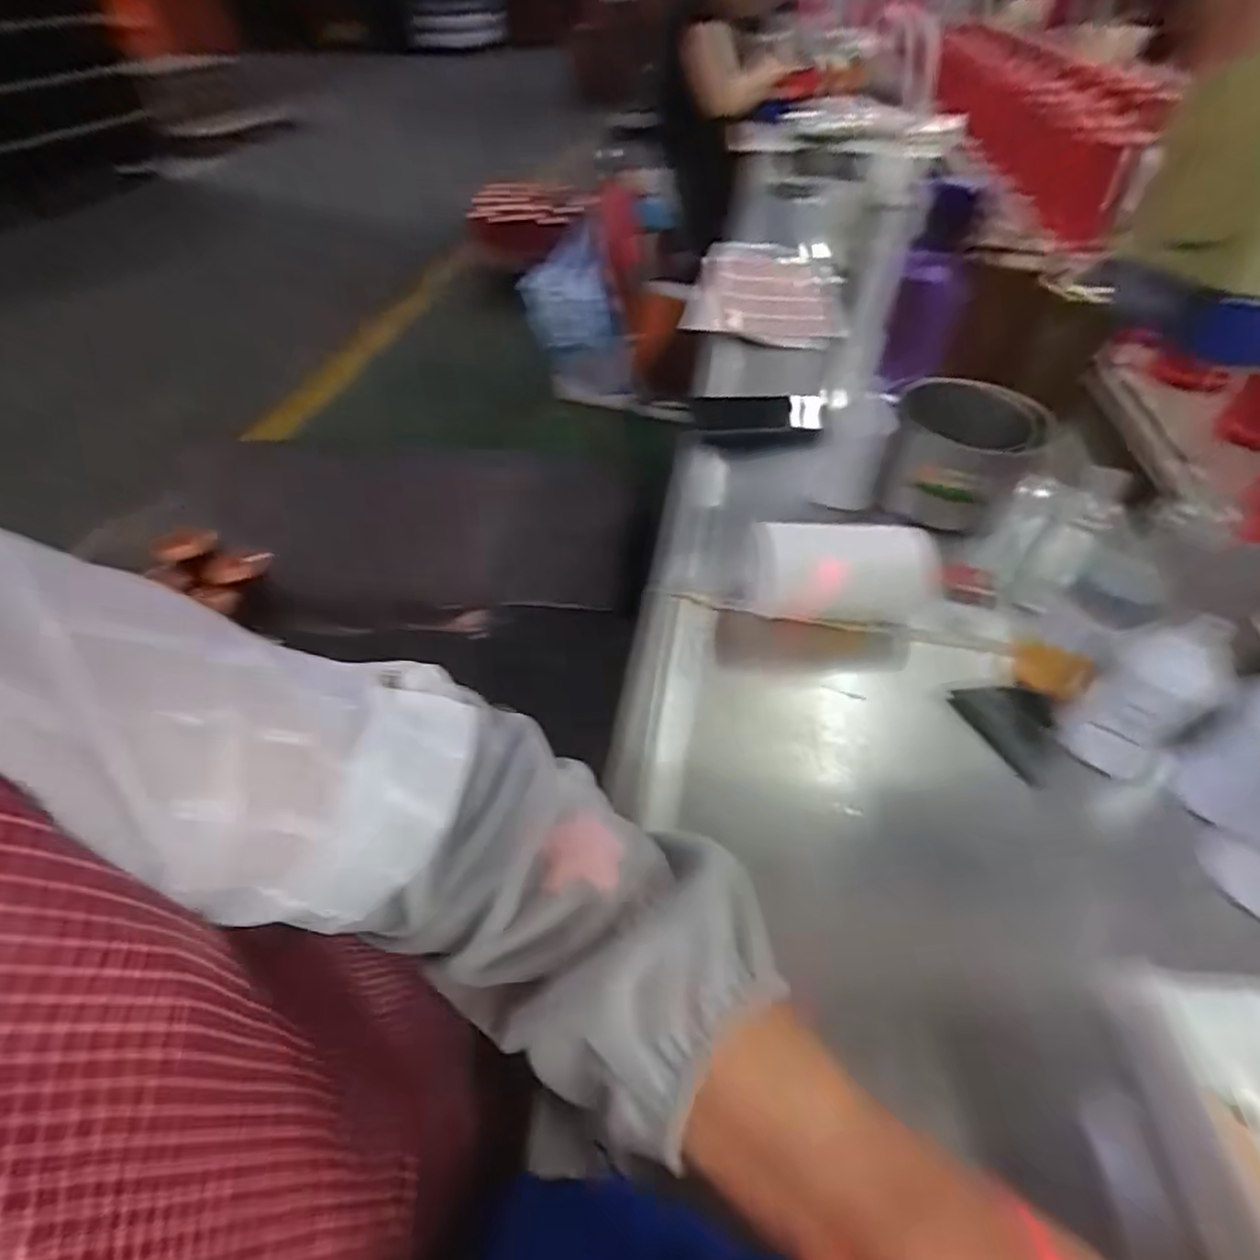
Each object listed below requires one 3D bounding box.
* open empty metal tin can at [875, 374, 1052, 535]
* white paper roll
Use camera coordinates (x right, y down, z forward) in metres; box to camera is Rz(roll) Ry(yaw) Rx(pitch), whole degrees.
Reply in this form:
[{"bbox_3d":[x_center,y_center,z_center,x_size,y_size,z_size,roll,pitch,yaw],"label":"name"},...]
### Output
[{"bbox_3d":[0.317,-0.165,0.672,0.124,0.097,0.136,0,45,0],"label":"open empty metal tin can"},{"bbox_3d":[0.178,-0.044,0.572,0.151,0.064,0.057,-2,45,-2],"label":"white paper roll"}]

